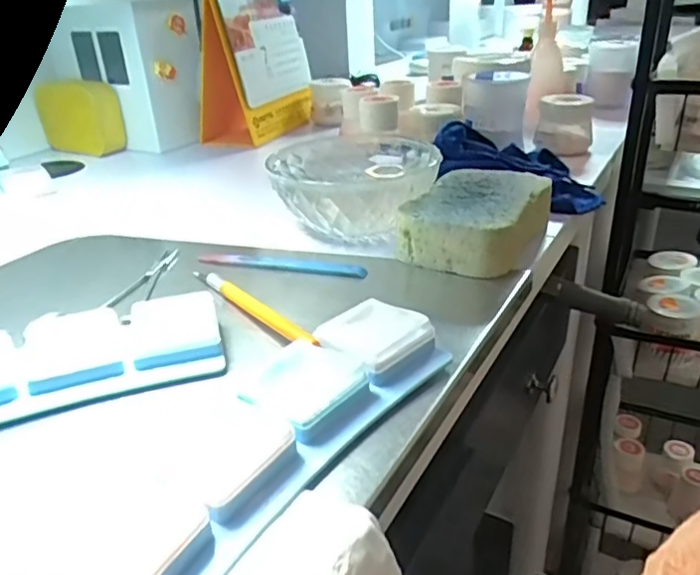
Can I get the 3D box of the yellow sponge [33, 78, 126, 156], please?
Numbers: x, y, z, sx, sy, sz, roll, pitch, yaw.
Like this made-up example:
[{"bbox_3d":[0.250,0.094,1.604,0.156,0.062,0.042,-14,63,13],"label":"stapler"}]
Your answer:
[{"bbox_3d":[-0.300,-0.192,0.676,0.094,0.077,0.050,20,36,37],"label":"yellow sponge"}]

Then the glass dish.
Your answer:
[{"bbox_3d":[0.003,-0.069,0.438,0.113,0.050,0.117,-2,28,1],"label":"glass dish"}]

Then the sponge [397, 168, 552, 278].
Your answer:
[{"bbox_3d":[0.087,-0.045,0.406,0.078,0.036,0.111,12,31,27],"label":"sponge"}]

